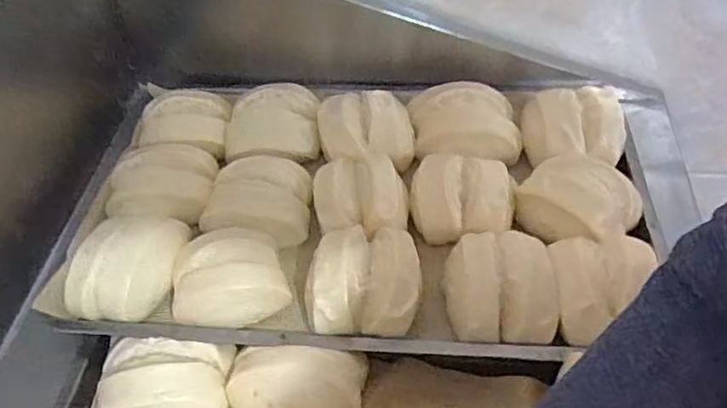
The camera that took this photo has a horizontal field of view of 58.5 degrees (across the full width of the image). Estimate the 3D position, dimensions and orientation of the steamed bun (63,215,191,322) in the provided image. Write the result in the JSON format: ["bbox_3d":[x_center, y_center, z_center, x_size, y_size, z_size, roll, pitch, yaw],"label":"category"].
[{"bbox_3d":[-0.221,0.057,0.621,0.074,0.056,0.120,18,51,19],"label":"steamed bun"}]

